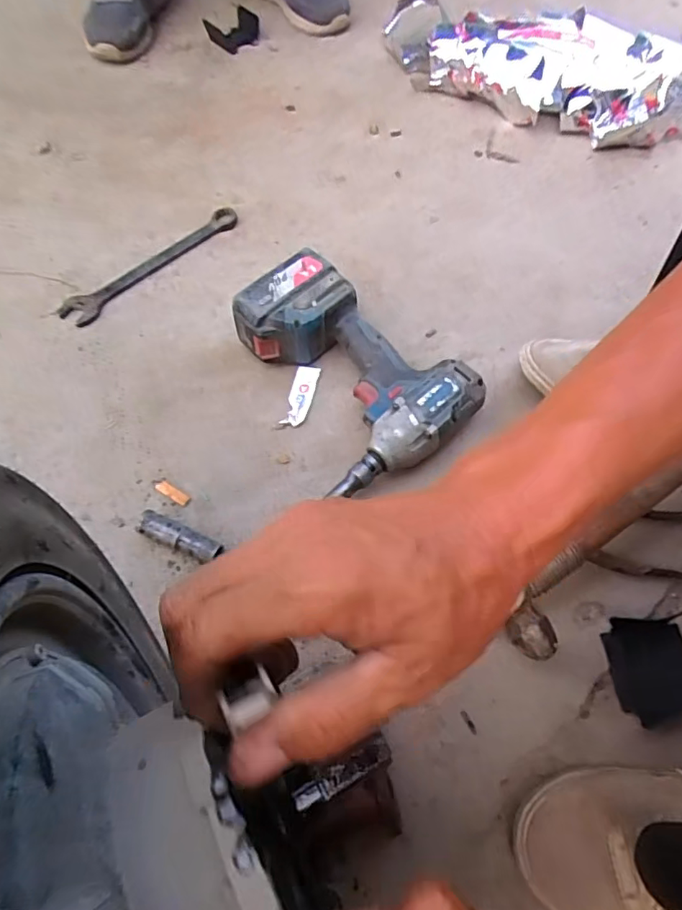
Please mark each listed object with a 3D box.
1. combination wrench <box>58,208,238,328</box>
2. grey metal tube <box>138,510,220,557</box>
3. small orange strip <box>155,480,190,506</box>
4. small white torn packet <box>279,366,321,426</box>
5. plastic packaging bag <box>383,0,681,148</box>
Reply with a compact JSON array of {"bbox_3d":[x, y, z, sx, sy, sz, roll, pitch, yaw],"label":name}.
[{"bbox_3d":[-0.224,-0.232,0.637,0.037,0.009,0.245,40,68,17],"label":"combination wrench"},{"bbox_3d":[-0.144,0.076,0.472,0.076,0.022,0.020,25,65,11],"label":"grey metal tube"},{"bbox_3d":[-0.161,0.036,0.503,0.037,0.005,0.011,30,66,14],"label":"small orange strip"},{"bbox_3d":[-0.041,-0.063,0.553,0.025,0.004,0.073,11,63,4],"label":"small white torn packet"},{"bbox_3d":[0.299,-0.592,0.801,0.454,0.077,0.207,25,65,11],"label":"plastic packaging bag"}]

